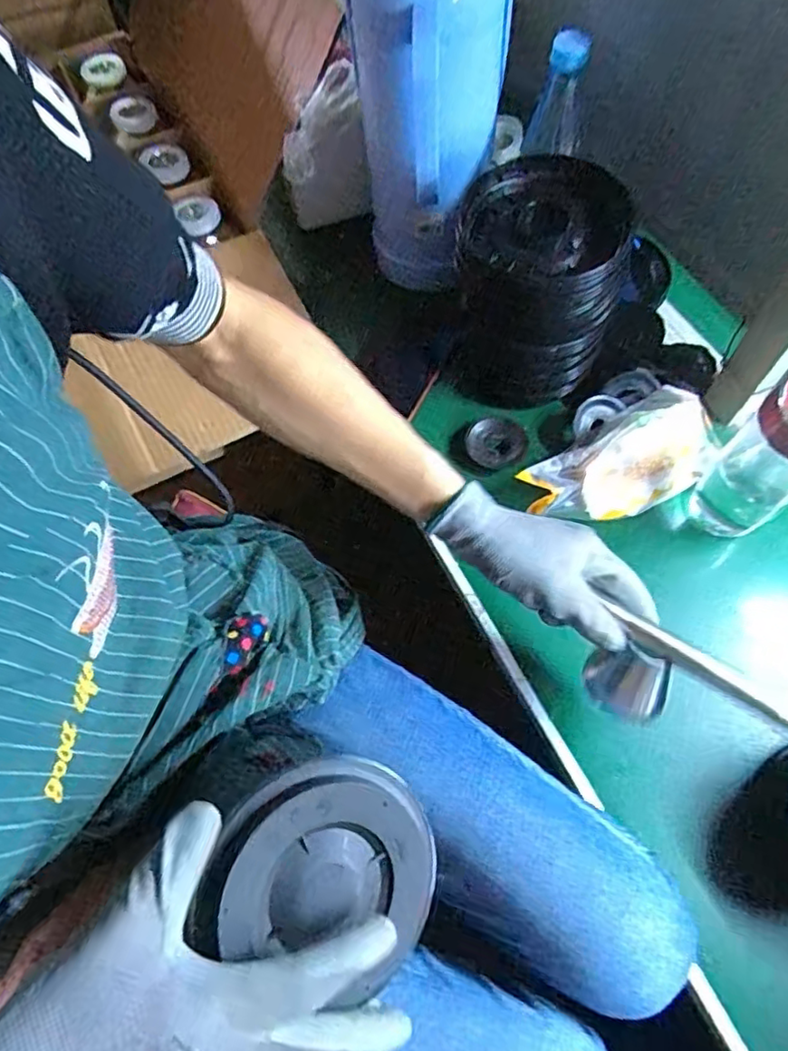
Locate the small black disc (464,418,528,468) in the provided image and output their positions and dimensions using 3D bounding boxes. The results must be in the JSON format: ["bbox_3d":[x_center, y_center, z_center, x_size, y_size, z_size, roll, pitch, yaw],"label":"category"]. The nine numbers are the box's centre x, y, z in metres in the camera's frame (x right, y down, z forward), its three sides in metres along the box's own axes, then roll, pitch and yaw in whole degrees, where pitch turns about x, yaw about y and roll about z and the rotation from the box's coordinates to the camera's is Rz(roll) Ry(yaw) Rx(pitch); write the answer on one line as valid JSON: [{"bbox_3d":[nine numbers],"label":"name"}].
[{"bbox_3d":[0.102,-0.083,0.609,0.052,0.056,0.007,50,32,-8],"label":"small black disc"}]

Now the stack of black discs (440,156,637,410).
[{"bbox_3d":[0.129,-0.222,0.587,0.144,0.173,0.143,5,65,4],"label":"stack of black discs"}]

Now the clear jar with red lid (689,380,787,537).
[{"bbox_3d":[0.314,-0.054,0.505,0.057,0.174,0.069,-36,68,-14],"label":"clear jar with red lid"}]

